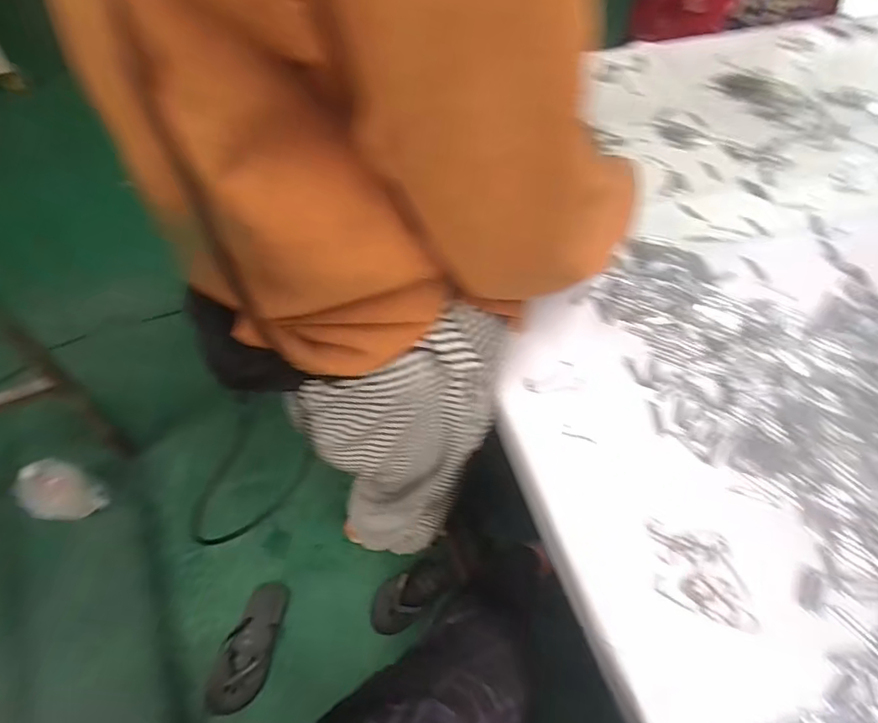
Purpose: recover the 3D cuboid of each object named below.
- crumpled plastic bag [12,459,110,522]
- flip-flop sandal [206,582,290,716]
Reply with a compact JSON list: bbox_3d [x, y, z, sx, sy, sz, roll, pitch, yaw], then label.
[{"bbox_3d":[-0.809,0.264,1.173,0.058,0.205,0.117,34,61,19],"label":"crumpled plastic bag"},{"bbox_3d":[-0.379,0.566,1.117,0.104,0.039,0.247,16,57,8],"label":"flip-flop sandal"}]

